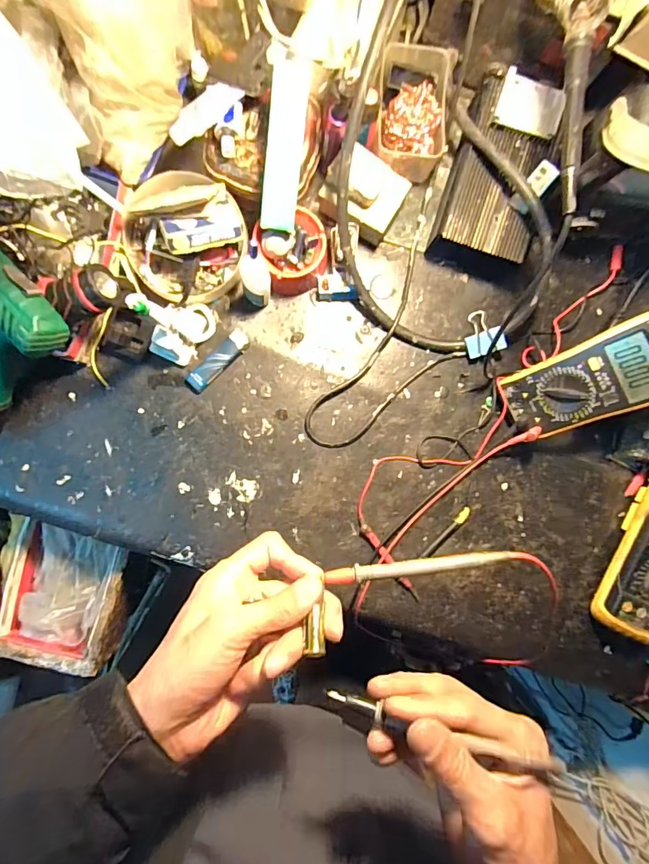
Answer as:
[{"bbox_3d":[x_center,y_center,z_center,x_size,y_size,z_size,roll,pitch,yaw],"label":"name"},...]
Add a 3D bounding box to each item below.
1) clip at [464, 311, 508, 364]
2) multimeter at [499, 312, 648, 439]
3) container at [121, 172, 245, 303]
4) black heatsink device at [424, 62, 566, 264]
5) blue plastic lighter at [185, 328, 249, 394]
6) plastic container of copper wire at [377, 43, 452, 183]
[{"bbox_3d":[0.187,-0.112,0.543,0.043,0.026,0.061,-17,91,-3],"label":"clip"},{"bbox_3d":[0.285,-0.054,0.499,0.164,0.037,0.085,-23,92,37],"label":"multimeter"},{"bbox_3d":[-0.153,-0.216,0.499,0.130,0.056,0.135,0,90,-3],"label":"container"},{"bbox_3d":[0.194,-0.286,0.519,0.102,0.077,0.185,19,90,-4],"label":"black heatsink device"},{"bbox_3d":[-0.122,-0.081,0.526,0.025,0.011,0.088,43,88,-3],"label":"blue plastic lighter"},{"bbox_3d":[0.096,-0.356,0.506,0.077,0.063,0.127,4,90,-3],"label":"plastic container of copper wire"}]

